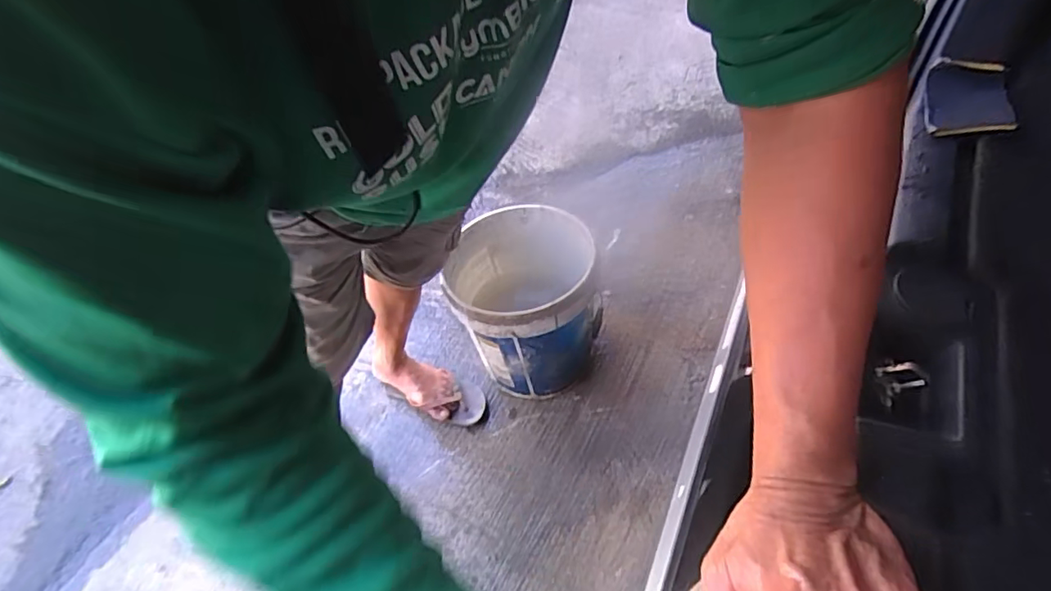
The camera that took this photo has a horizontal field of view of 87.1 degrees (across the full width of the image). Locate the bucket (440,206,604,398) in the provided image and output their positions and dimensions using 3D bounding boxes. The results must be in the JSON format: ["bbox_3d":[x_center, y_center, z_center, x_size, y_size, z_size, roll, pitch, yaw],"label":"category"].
[{"bbox_3d":[-0.002,0.011,1.191,0.322,0.309,0.306,2,55,-2],"label":"bucket"}]

